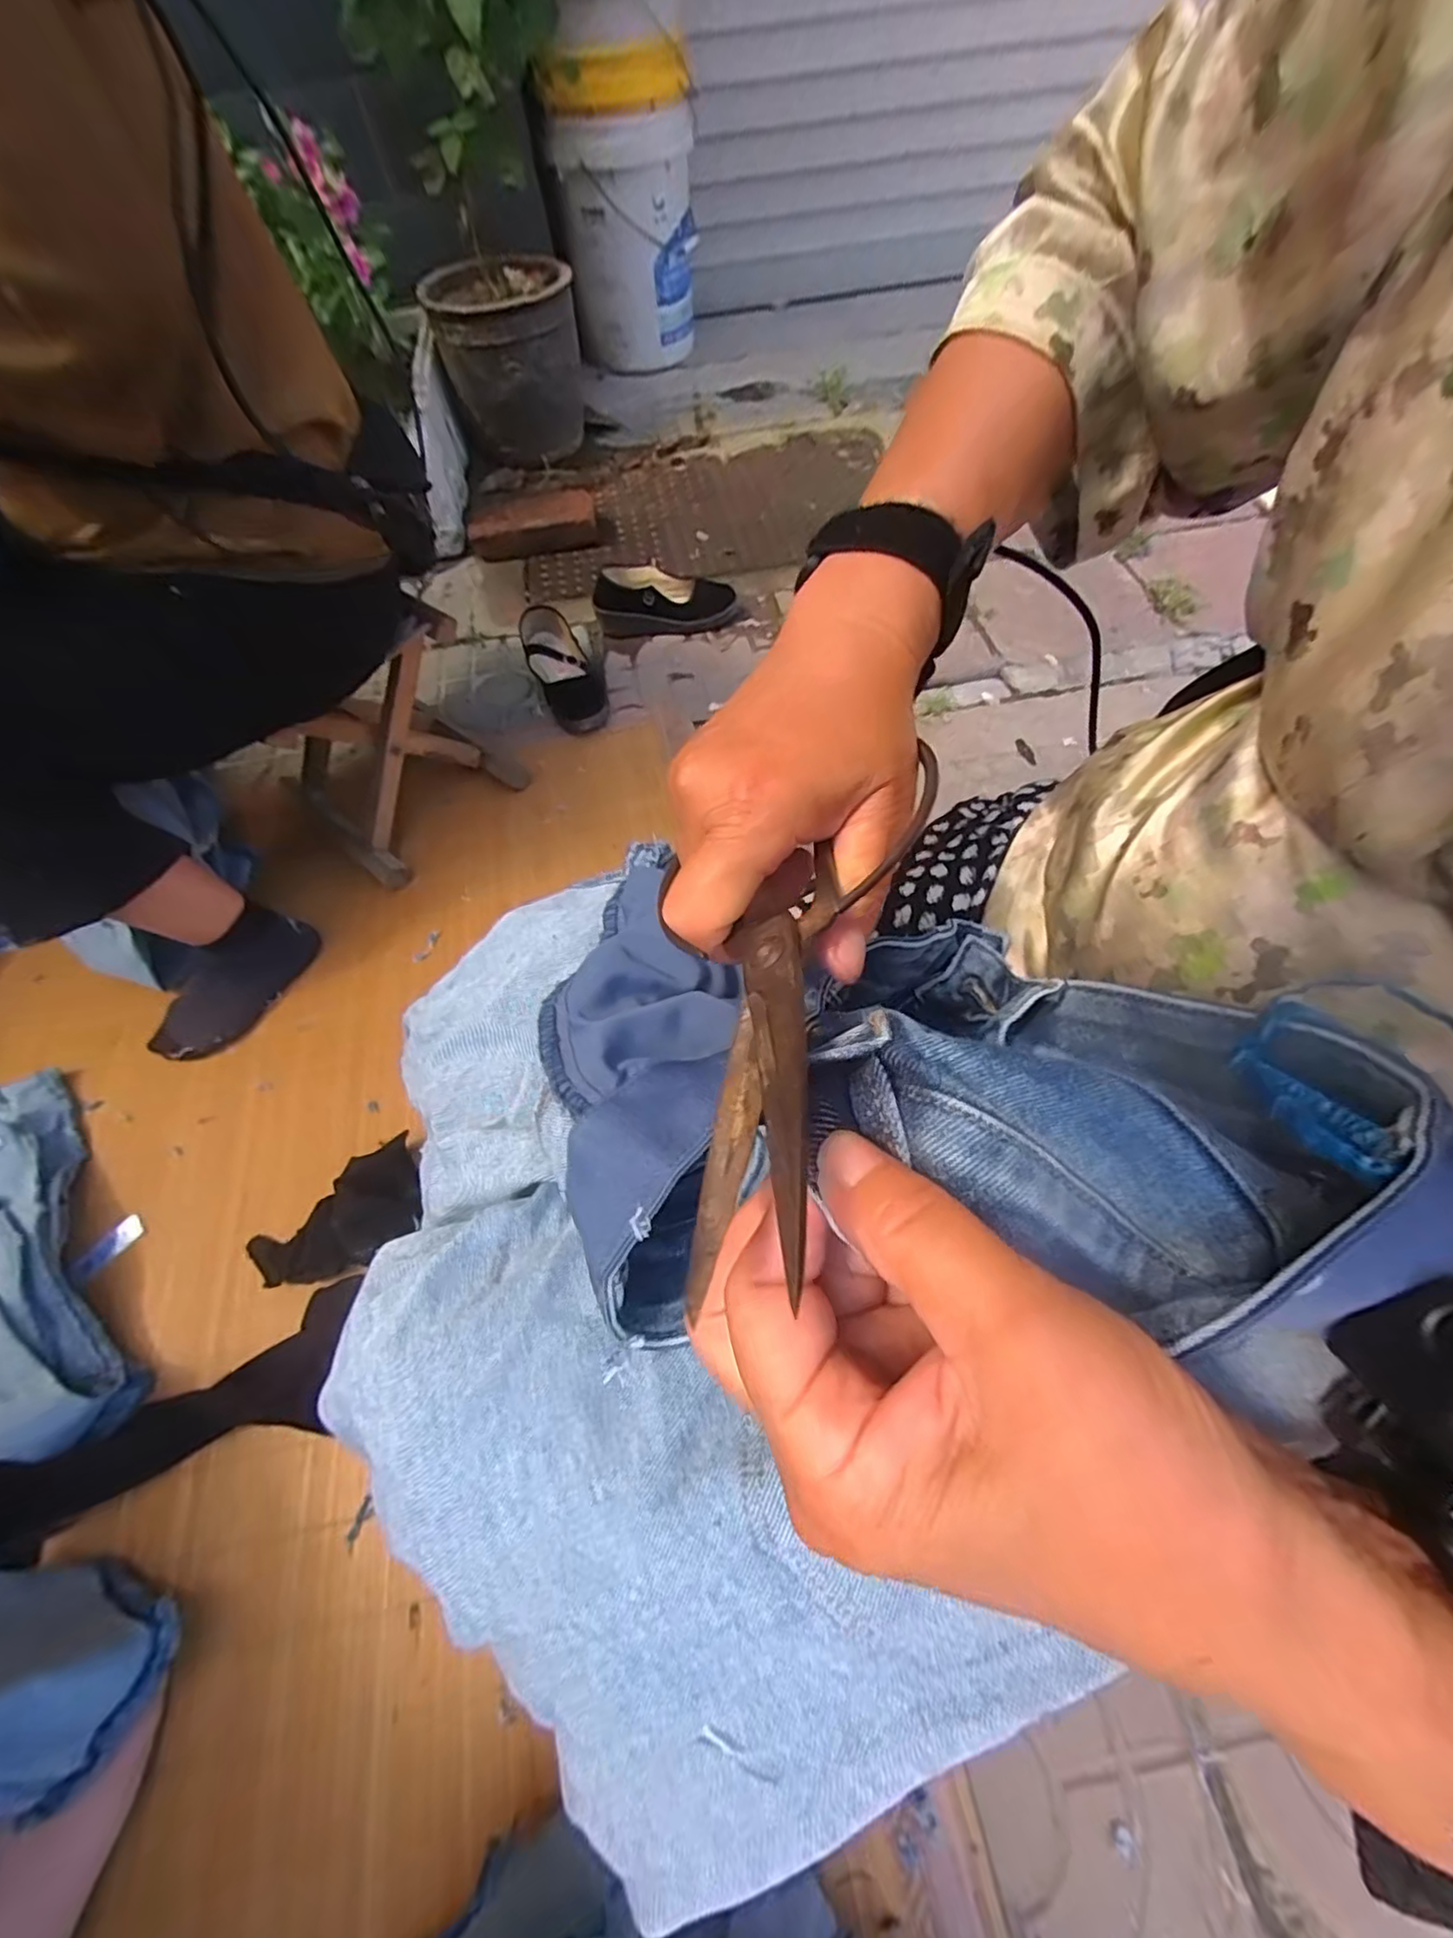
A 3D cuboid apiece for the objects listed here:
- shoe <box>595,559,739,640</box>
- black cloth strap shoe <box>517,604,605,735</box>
[{"bbox_3d":[-0.098,-0.609,1.077,0.229,0.084,0.088,-2,59,1],"label":"shoe"},{"bbox_3d":[-0.248,-0.449,0.987,0.087,0.084,0.226,-22,61,-10],"label":"black cloth strap shoe"}]

